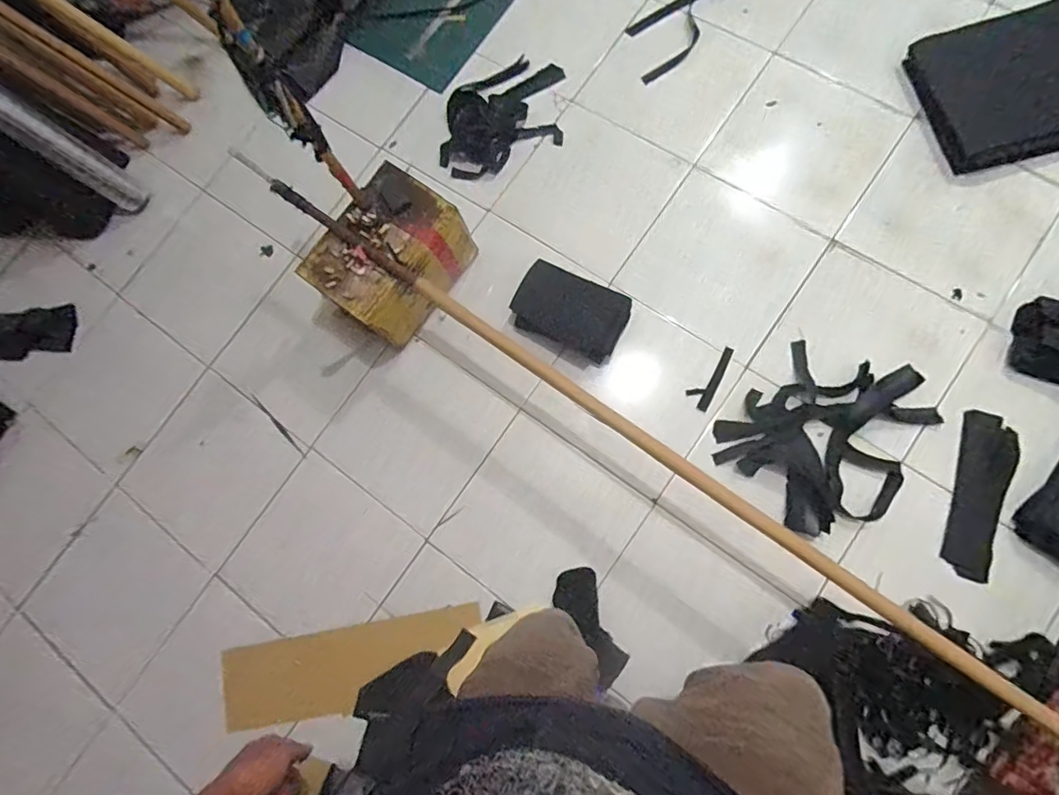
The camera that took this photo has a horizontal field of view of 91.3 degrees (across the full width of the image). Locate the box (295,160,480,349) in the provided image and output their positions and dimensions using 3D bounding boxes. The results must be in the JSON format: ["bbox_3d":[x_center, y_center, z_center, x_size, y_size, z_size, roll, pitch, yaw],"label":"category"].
[{"bbox_3d":[-0.349,-0.344,1.290,0.282,0.228,0.348,33,80,6],"label":"box"}]

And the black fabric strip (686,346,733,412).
[{"bbox_3d":[0.443,-0.051,1.278,0.060,0.007,0.169,26,87,15],"label":"black fabric strip"}]

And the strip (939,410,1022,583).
[{"bbox_3d":[1.010,0.219,1.158,0.113,0.010,0.363,14,86,9],"label":"strip"}]

